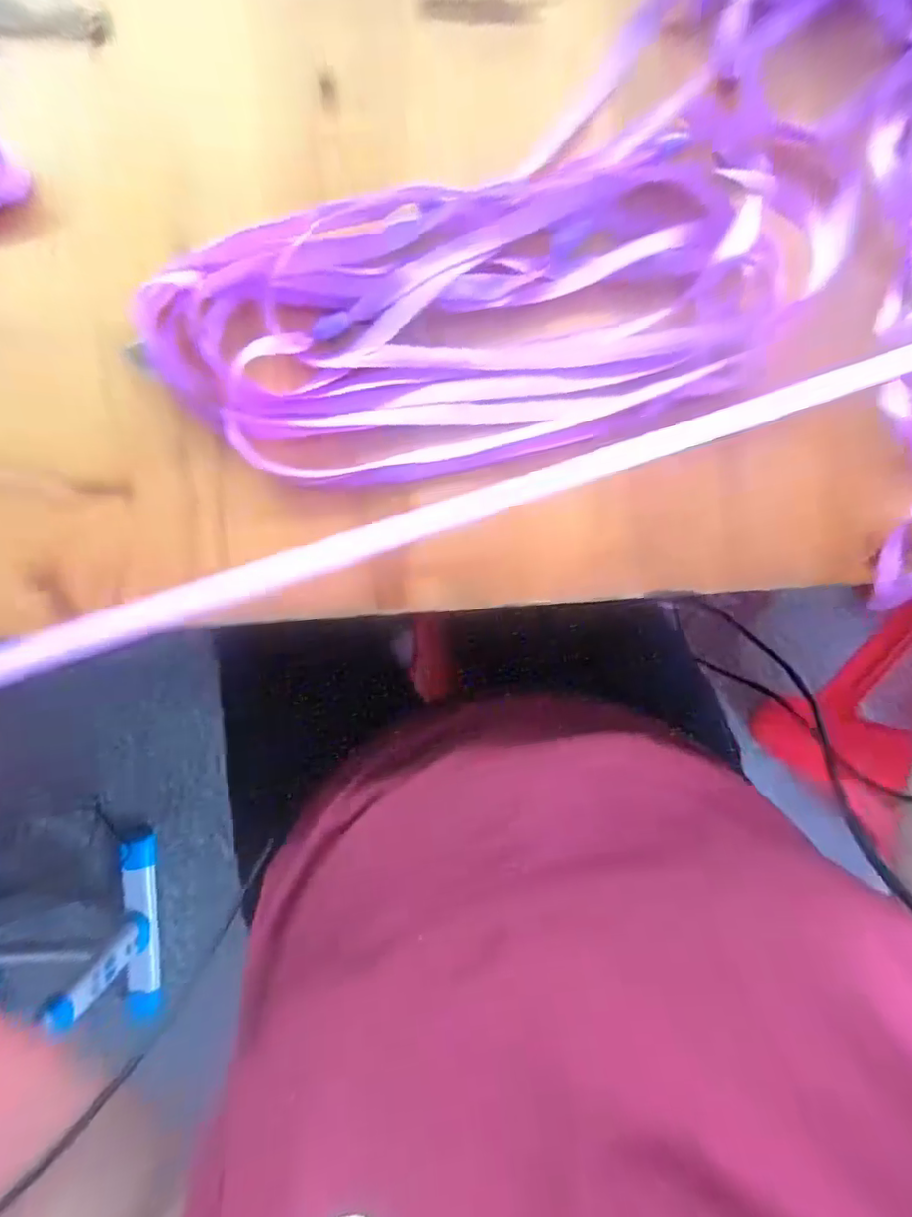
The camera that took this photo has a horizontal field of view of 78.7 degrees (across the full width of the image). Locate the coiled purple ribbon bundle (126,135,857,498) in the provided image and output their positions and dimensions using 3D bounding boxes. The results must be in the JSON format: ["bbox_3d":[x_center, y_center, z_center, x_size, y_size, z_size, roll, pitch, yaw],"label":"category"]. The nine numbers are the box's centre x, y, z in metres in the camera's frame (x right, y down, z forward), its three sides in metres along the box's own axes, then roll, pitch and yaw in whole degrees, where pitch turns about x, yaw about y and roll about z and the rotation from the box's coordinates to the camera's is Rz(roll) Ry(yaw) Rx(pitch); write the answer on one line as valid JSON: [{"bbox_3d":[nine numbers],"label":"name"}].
[{"bbox_3d":[0.024,-0.128,0.238,0.292,0.020,0.117,-12,93,-1],"label":"coiled purple ribbon bundle"}]

